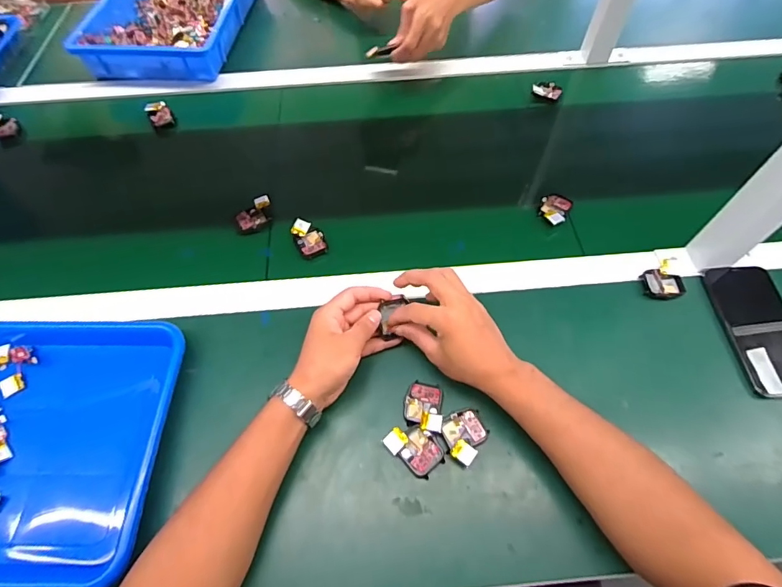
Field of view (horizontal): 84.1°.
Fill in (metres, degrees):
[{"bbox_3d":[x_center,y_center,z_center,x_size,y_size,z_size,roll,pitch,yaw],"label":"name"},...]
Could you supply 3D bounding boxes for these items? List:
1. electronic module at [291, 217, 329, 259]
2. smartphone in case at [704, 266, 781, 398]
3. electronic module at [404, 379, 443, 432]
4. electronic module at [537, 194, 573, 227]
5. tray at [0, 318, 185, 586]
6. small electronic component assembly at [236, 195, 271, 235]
[{"bbox_3d":[-0.108,-0.074,0.573,0.037,0.015,0.057,-29,63,-15],"label":"electronic module"},{"bbox_3d":[0.425,0.038,0.497,0.074,0.018,0.158,-2,60,1],"label":"smartphone in case"},{"bbox_3d":[0.035,0.119,0.460,0.039,0.009,0.052,5,60,4],"label":"electronic module"},{"bbox_3d":[0.223,-0.116,0.594,0.040,0.013,0.056,23,63,14],"label":"electronic module"},{"bbox_3d":[-0.383,0.142,0.432,0.314,0.045,0.257,-1,60,1],"label":"tray"},{"bbox_3d":[-0.187,-0.108,0.597,0.050,0.012,0.048,-21,62,-10],"label":"small electronic component assembly"}]

